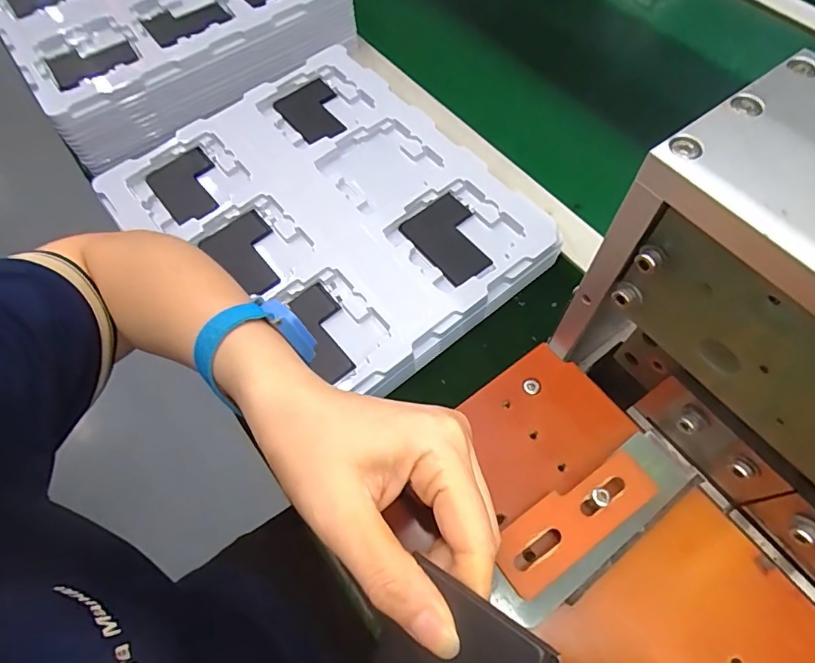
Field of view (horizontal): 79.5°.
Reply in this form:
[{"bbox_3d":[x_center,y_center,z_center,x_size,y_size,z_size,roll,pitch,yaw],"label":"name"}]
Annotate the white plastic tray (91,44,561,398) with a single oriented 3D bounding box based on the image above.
[{"bbox_3d":[-0.068,-0.109,0.421,0.257,0.022,0.314,-39,68,-16],"label":"white plastic tray"}]

